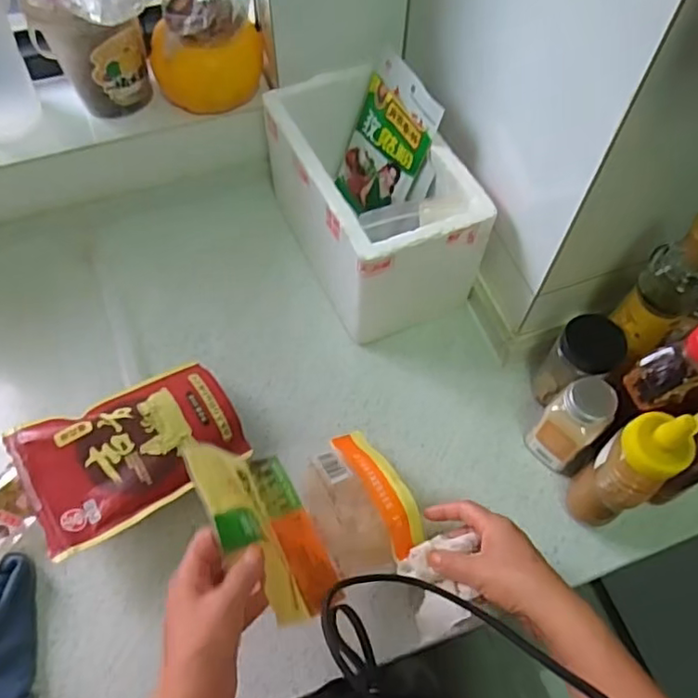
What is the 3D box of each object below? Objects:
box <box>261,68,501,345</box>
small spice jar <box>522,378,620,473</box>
[{"bbox_3d":[0.022,-0.173,0.695,0.155,0.168,0.282,-23,64,-13],"label":"box"},{"bbox_3d":[0.212,0.073,0.574,0.051,0.128,0.052,0,61,-1],"label":"small spice jar"}]

